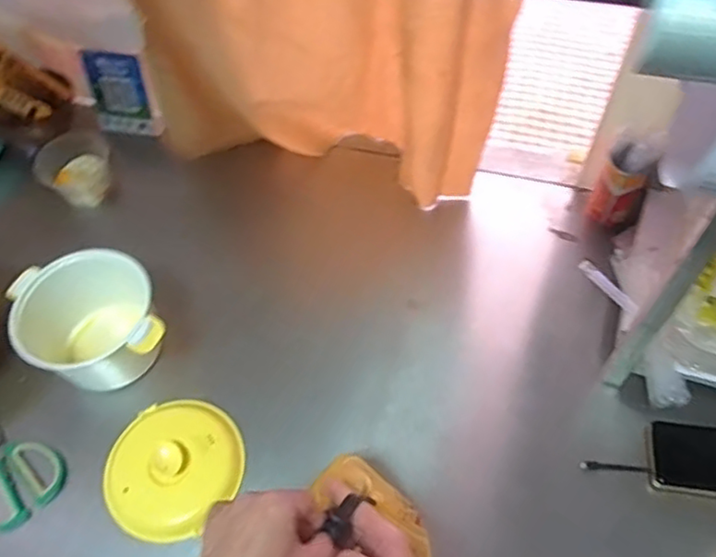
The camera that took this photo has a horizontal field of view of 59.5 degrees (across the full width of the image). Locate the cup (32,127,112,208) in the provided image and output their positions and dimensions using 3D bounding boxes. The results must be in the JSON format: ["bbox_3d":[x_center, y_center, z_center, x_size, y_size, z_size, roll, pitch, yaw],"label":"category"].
[{"bbox_3d":[-0.448,-0.180,1.031,0.097,0.087,0.112,21,61,16],"label":"cup"}]

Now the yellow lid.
[{"bbox_3d":[-0.234,0.229,0.778,0.157,0.047,0.168,-2,57,3],"label":"yellow lid"}]

